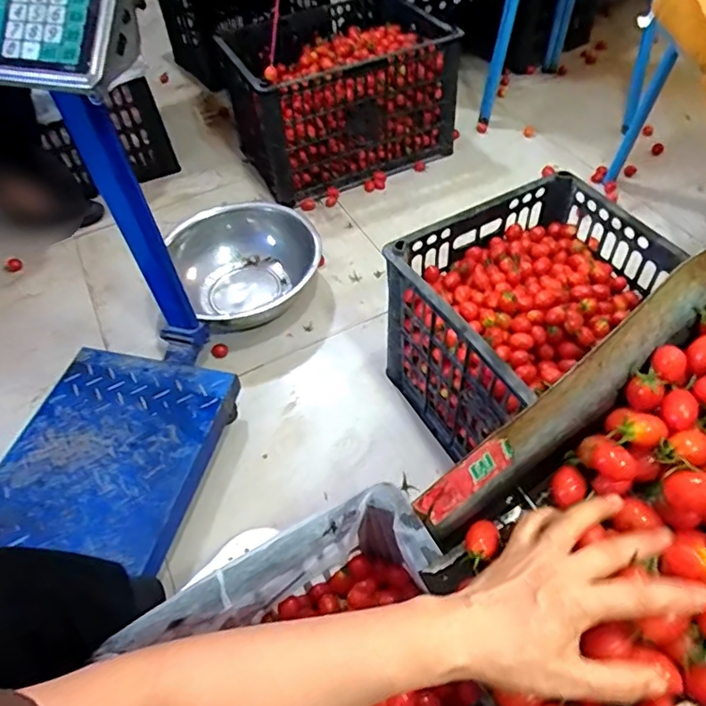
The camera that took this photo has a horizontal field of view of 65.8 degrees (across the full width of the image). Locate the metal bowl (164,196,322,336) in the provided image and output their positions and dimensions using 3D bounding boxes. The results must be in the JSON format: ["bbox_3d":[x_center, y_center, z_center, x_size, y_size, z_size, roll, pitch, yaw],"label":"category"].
[{"bbox_3d":[-0.205,-0.172,1.113,0.273,0.125,0.300,-2,52,3],"label":"metal bowl"}]

